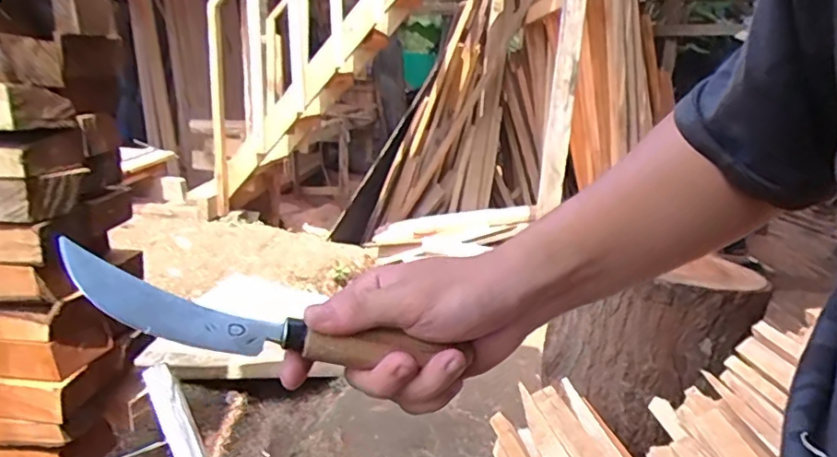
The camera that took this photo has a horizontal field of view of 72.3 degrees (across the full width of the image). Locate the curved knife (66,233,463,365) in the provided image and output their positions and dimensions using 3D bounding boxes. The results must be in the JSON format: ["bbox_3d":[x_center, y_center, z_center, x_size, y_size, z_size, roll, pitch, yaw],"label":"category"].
[{"bbox_3d":[-0.081,0.046,0.276,0.182,0.025,0.029,13,17,-8],"label":"curved knife"}]

